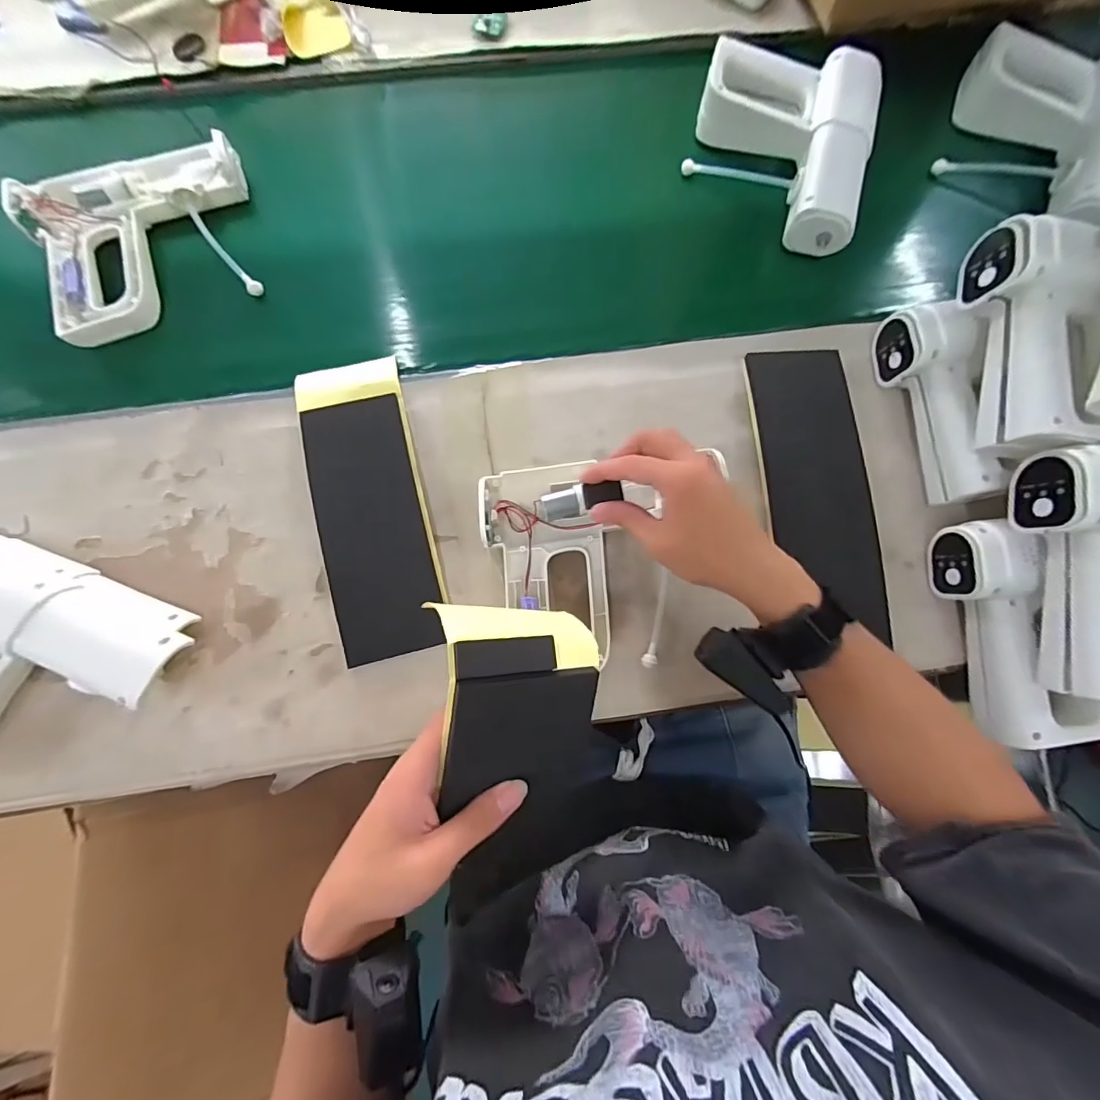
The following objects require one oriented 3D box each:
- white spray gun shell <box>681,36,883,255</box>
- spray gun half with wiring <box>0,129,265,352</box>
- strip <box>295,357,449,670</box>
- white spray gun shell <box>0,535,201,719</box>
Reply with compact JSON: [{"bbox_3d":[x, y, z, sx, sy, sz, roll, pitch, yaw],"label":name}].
[{"bbox_3d":[0.242,-0.430,0.524,0.178,0.058,0.200,17,78,2],"label":"white spray gun shell"},{"bbox_3d":[-0.410,-0.318,0.499,0.209,0.034,0.184,-16,79,-5],"label":"spray gun half with wiring"},{"bbox_3d":[-0.162,-0.046,0.451,0.093,0.019,0.280,-15,79,-4],"label":"strip"},{"bbox_3d":[-0.416,0.102,0.390,0.197,0.066,0.181,22,78,3],"label":"white spray gun shell"}]

